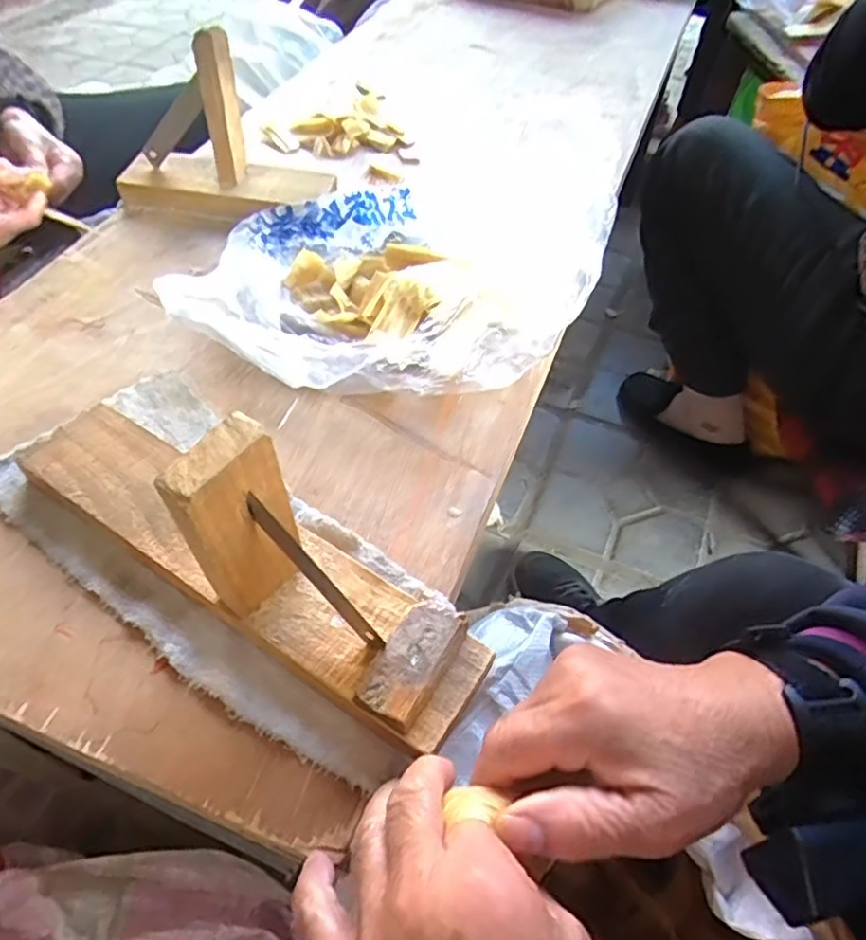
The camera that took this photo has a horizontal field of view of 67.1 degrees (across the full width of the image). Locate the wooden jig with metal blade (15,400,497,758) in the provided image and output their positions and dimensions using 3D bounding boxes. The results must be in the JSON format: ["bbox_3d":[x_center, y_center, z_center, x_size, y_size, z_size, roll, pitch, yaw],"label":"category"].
[{"bbox_3d":[-0.094,0.013,0.301,0.274,0.112,0.067,29,55,18],"label":"wooden jig with metal blade"}]

